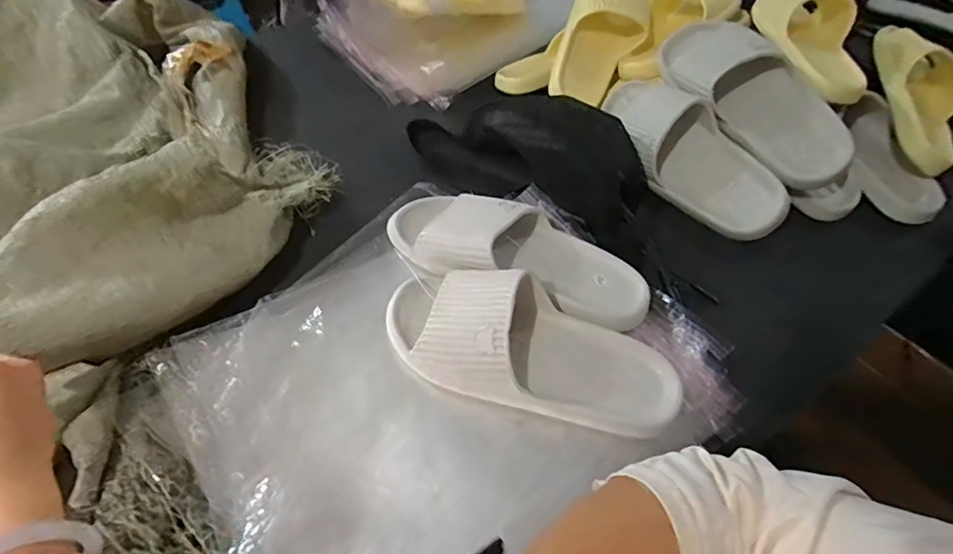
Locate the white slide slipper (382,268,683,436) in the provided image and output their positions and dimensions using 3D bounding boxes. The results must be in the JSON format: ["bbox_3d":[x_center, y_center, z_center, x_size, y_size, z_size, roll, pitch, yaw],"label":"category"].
[{"bbox_3d":[0.044,0.055,0.460,0.269,0.071,0.106,13,54,11],"label":"white slide slipper"}]

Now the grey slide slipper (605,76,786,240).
[{"bbox_3d":[0.256,-0.156,0.636,0.101,0.080,0.275,-42,63,16],"label":"grey slide slipper"}]

